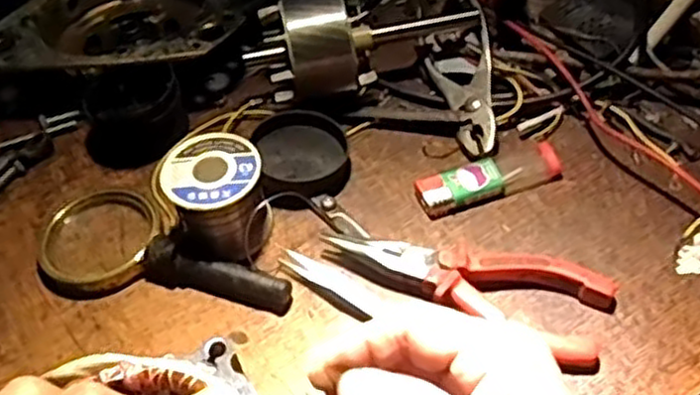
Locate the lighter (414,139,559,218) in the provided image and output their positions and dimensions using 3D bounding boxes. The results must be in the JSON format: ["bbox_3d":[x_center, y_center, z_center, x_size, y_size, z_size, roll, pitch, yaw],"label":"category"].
[{"bbox_3d":[0.078,-0.012,0.427,0.083,0.013,0.026,-18,50,-11],"label":"lighter"}]

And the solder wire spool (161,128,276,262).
[{"bbox_3d":[-0.070,-0.001,0.405,0.051,0.046,0.052,-24,52,-13],"label":"solder wire spool"}]

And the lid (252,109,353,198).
[{"bbox_3d":[-0.027,-0.024,0.437,0.053,0.018,0.059,-10,49,-4],"label":"lid"}]

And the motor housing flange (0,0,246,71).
[{"bbox_3d":[-0.152,-0.117,0.518,0.167,0.045,0.126,1,49,5],"label":"motor housing flange"}]

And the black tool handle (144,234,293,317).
[{"bbox_3d":[-0.070,0.040,0.393,0.081,0.023,0.017,14,52,16],"label":"black tool handle"}]

